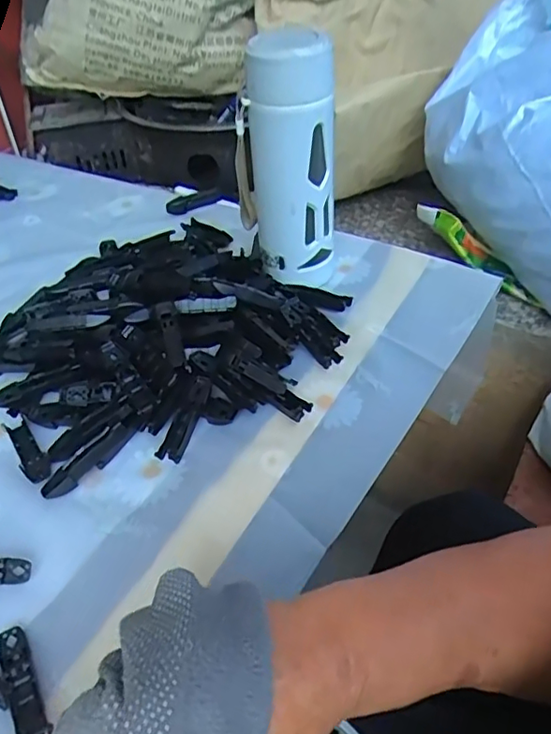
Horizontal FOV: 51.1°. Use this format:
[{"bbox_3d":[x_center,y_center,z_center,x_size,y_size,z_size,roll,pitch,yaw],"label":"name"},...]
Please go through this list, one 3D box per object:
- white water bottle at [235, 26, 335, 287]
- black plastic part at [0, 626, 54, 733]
[{"bbox_3d":[0.014,-0.169,0.500,0.065,0.203,0.070,-29,50,-23],"label":"white water bottle"},{"bbox_3d":[-0.136,0.167,0.307,0.016,0.008,0.062,-25,47,-20],"label":"black plastic part"}]

